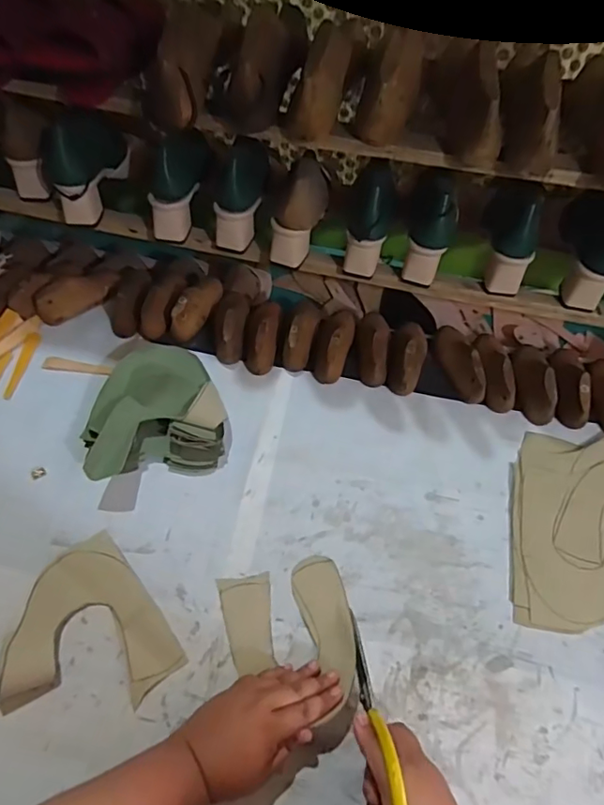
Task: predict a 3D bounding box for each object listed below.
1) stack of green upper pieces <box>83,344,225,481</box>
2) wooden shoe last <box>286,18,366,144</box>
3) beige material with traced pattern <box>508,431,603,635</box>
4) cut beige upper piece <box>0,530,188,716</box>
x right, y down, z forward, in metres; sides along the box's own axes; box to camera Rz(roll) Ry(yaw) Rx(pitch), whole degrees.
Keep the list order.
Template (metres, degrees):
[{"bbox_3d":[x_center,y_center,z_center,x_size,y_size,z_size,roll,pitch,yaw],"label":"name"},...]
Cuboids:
[{"bbox_3d":[-0.196,0.008,0.696,0.174,0.058,0.192,-15,57,-12],"label":"stack of green upper pieces"},{"bbox_3d":[0.034,-0.400,0.614,0.061,0.076,0.234,12,56,6],"label":"wooden shoe last"},{"bbox_3d":[0.369,0.153,0.651,0.217,0.012,0.263,10,57,4],"label":"beige material with traced pattern"},{"bbox_3d":[-0.232,0.238,0.540,0.157,0.032,0.179,-35,63,-23],"label":"cut beige upper piece"}]

